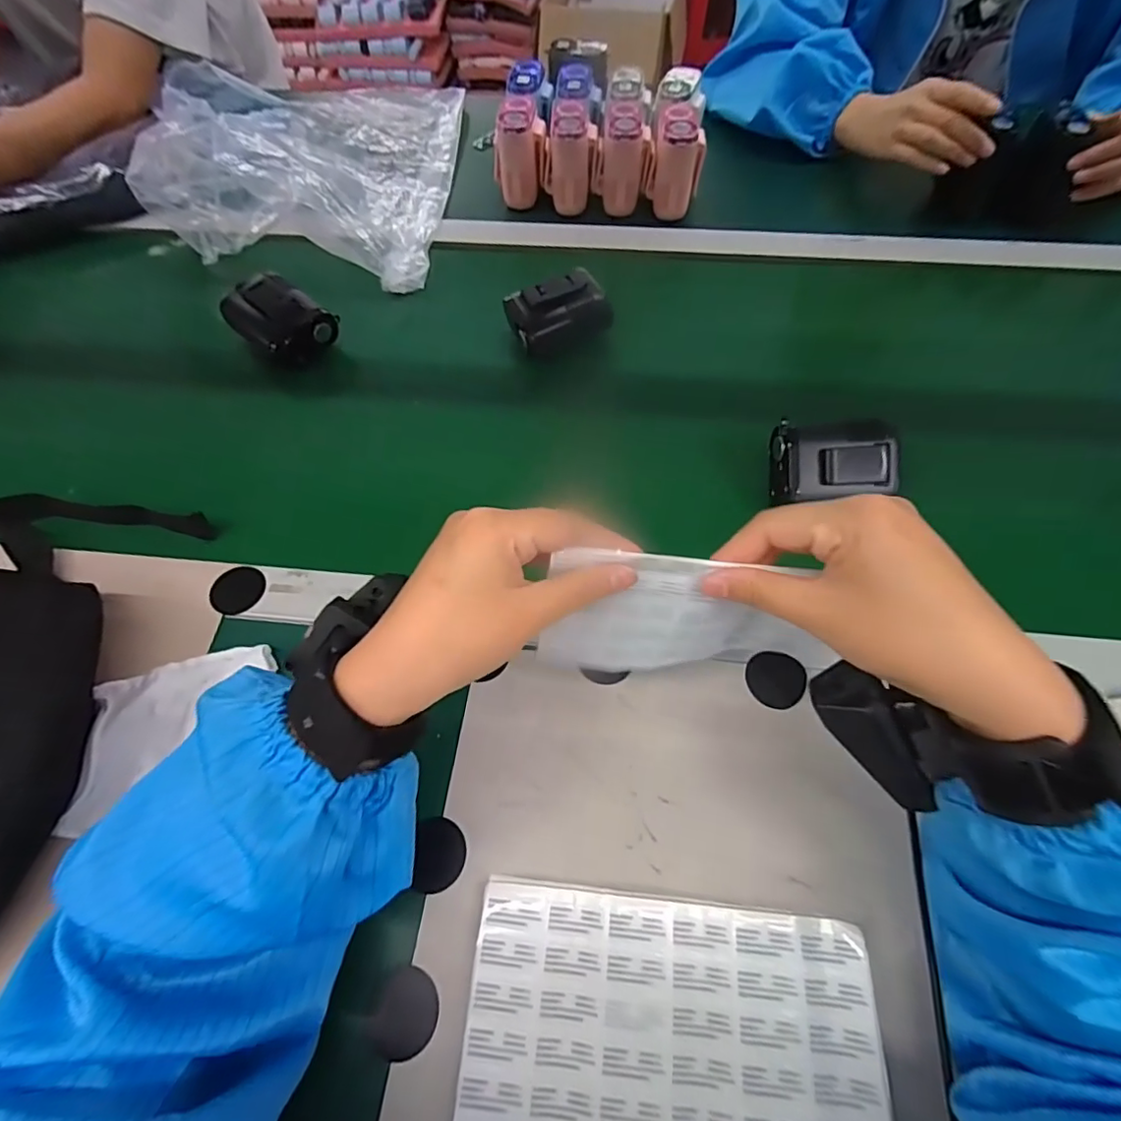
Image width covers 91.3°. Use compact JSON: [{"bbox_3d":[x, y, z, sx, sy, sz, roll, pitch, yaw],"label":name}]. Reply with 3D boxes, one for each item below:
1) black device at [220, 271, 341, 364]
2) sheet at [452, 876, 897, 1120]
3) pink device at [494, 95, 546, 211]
[{"bbox_3d":[-0.252,-0.216,0.496,0.079,0.053,0.065,33,68,18],"label":"black device"},{"bbox_3d":[0.053,0.232,0.263,0.194,0.005,0.118,5,63,4],"label":"sheet"},{"bbox_3d":[-0.043,-0.440,0.592,0.055,0.078,0.066,0,62,2],"label":"pink device"}]

